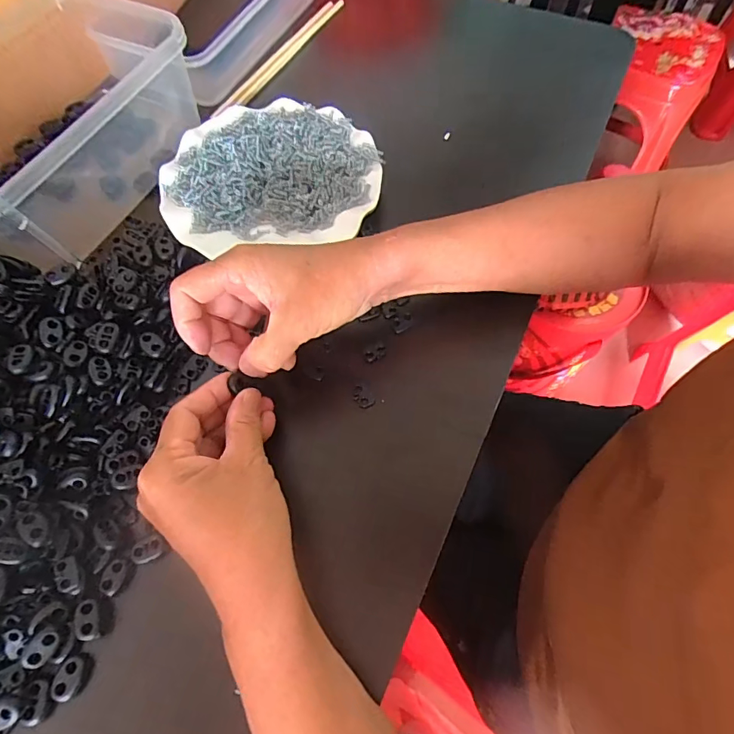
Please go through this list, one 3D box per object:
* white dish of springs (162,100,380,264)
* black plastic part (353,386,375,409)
[{"bbox_3d":[-0.082,-0.169,0.397,0.178,0.026,0.156,-7,65,-2],"label":"white dish of springs"},{"bbox_3d":[-0.003,0.022,0.322,0.010,0.004,0.017,-40,70,-16],"label":"black plastic part"}]

